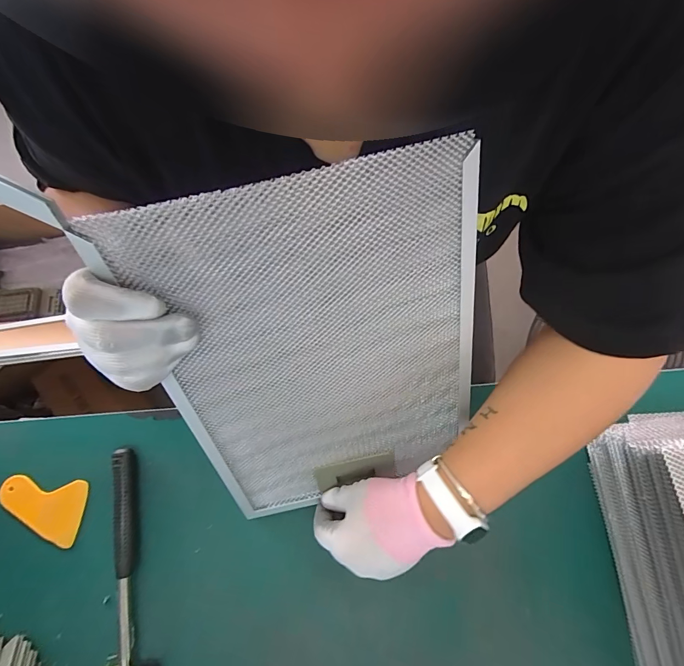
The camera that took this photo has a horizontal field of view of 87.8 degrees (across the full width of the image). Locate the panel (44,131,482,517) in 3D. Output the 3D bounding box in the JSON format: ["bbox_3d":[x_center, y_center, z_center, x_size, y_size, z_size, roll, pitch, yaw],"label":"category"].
[{"bbox_3d":[-0.012,0.035,0.305,0.249,0.320,0.010,-13,36,-3],"label":"panel"}]

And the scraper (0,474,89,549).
[{"bbox_3d":[-0.350,0.204,0.408,0.097,0.012,0.068,5,78,2],"label":"scraper"}]

